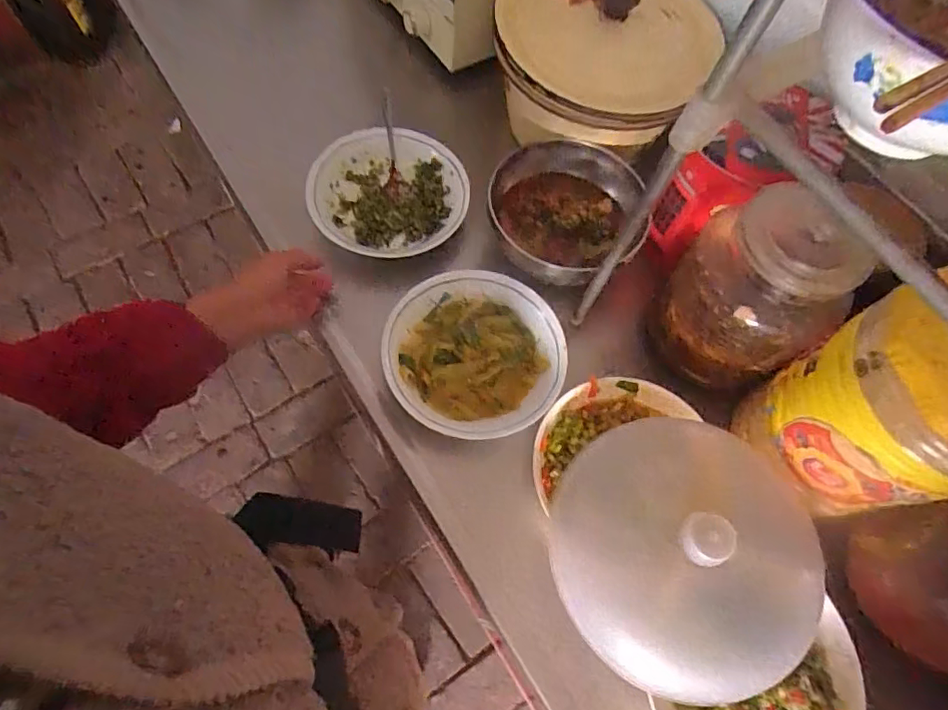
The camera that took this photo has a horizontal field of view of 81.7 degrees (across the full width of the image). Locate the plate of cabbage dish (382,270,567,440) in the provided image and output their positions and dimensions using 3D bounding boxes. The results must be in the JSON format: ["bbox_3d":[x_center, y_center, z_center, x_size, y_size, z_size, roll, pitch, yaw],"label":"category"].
[{"bbox_3d":[0.003,-0.002,0.553,0.171,0.036,0.176,0,71,-1],"label":"plate of cabbage dish"}]

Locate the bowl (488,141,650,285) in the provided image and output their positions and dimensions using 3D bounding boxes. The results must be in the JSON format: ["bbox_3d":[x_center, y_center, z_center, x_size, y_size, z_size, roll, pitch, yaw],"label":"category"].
[{"bbox_3d":[0.097,-0.156,0.594,0.158,0.053,0.173,9,71,2],"label":"bowl"}]

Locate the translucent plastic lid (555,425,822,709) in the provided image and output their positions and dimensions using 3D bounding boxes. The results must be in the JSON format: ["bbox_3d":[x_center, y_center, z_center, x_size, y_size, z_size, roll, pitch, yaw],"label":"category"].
[{"bbox_3d":[0.177,0.157,0.453,0.218,0.062,0.207,0,71,-1],"label":"translucent plastic lid"}]

